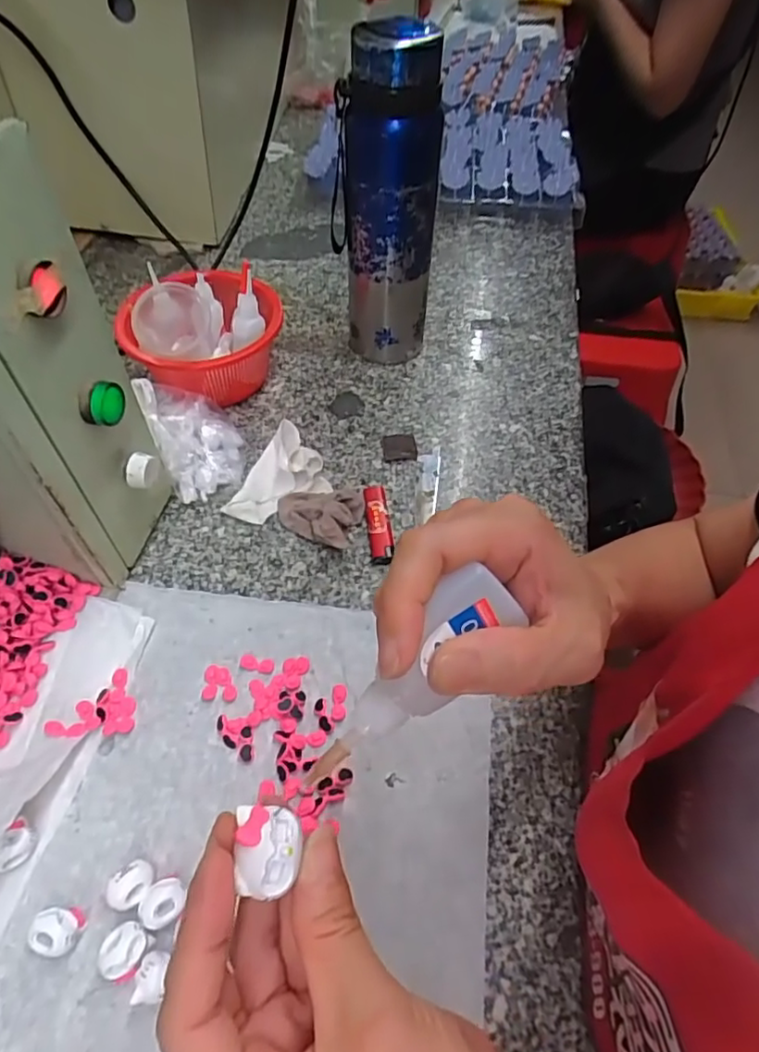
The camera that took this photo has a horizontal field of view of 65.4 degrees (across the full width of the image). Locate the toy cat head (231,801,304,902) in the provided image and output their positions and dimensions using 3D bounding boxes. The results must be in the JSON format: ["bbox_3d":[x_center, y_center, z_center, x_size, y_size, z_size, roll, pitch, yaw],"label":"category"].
[{"bbox_3d":[-0.035,0.100,0.185,0.019,0.008,0.024,-2,53,-3],"label":"toy cat head"}]

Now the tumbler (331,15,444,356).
[{"bbox_3d":[0.005,-0.275,0.534,0.080,0.275,0.060,-14,55,-12],"label":"tumbler"}]

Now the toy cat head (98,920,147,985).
[{"bbox_3d":[-0.136,0.226,0.316,0.022,0.019,0.024,1,53,-1],"label":"toy cat head"}]

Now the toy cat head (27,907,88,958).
[{"bbox_3d":[-0.175,0.220,0.320,0.024,0.018,0.022,-5,53,-6],"label":"toy cat head"}]

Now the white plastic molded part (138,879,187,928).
[{"bbox_3d":[-0.121,0.210,0.330,0.021,0.021,0.024,20,55,13],"label":"white plastic molded part"}]

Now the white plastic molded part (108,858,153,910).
[{"bbox_3d":[-0.140,0.201,0.334,0.023,0.022,0.025,-4,53,-5],"label":"white plastic molded part"}]

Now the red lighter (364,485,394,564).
[{"bbox_3d":[-0.001,-0.004,0.496,0.018,0.013,0.079,-5,53,-6],"label":"red lighter"}]

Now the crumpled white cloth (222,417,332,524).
[{"bbox_3d":[-0.099,-0.050,0.518,0.088,0.028,0.082,-21,56,-17],"label":"crumpled white cloth"}]

